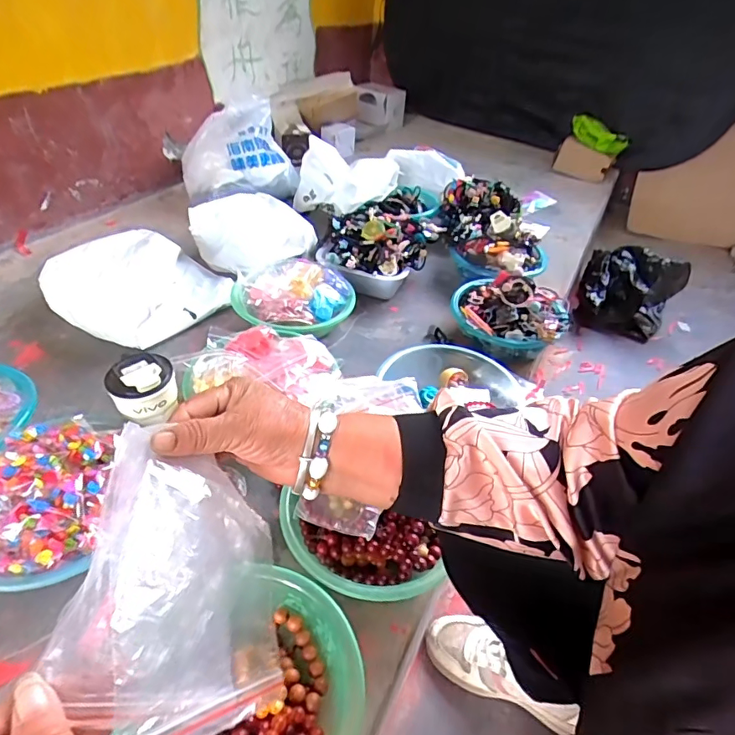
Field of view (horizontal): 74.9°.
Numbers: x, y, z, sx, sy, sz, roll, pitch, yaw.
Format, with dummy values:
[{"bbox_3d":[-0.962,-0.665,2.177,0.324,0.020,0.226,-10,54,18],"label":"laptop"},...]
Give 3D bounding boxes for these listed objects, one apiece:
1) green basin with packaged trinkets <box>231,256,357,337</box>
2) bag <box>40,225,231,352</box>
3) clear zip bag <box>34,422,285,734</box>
[{"bbox_3d":[-0.151,-0.143,0.948,0.232,0.100,0.212,2,41,-2],"label":"green basin with packaged trinkets"},{"bbox_3d":[-0.469,-0.174,0.998,0.335,0.090,0.292,23,45,21],"label":"bag"},{"bbox_3d":[-0.102,0.132,0.289,0.017,0.131,0.152,-26,45,32],"label":"clear zip bag"}]

